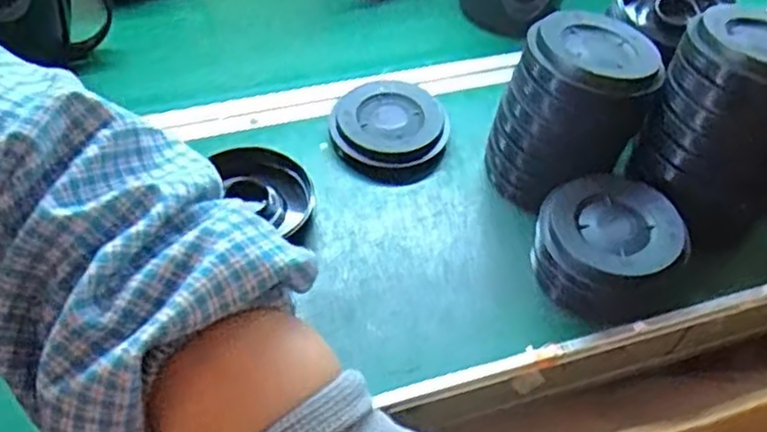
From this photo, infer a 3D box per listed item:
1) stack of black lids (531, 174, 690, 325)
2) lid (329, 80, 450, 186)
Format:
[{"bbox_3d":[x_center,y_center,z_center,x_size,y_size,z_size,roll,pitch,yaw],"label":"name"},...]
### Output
[{"bbox_3d":[0.194,0.035,0.625,0.115,0.086,0.113,-17,52,-18],"label":"stack of black lids"},{"bbox_3d":[0.008,-0.089,0.722,0.114,0.030,0.113,2,49,-2],"label":"lid"}]

